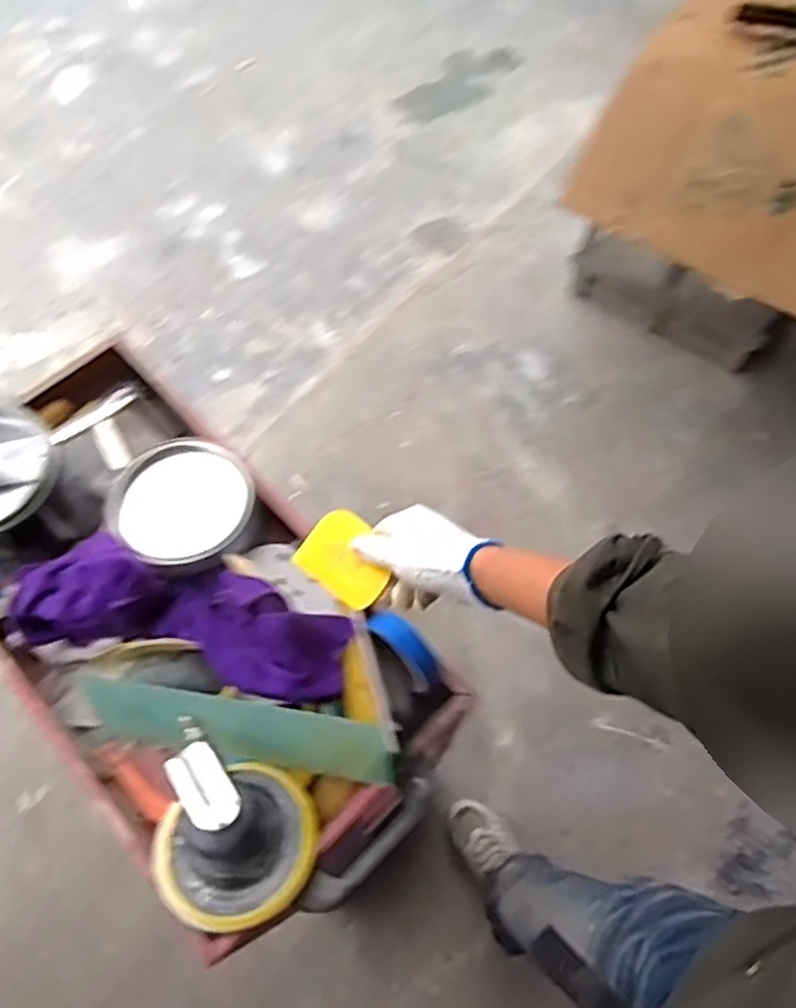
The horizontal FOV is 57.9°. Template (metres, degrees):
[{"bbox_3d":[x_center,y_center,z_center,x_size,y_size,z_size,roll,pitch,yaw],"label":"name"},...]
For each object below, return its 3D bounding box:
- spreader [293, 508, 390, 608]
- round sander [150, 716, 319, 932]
[{"bbox_3d":[-0.045,0.049,0.661,0.095,0.009,0.070,33,81,28],"label":"spreader"},{"bbox_3d":[-0.159,0.304,0.655,0.157,0.089,0.142,22,68,10],"label":"round sander"}]

